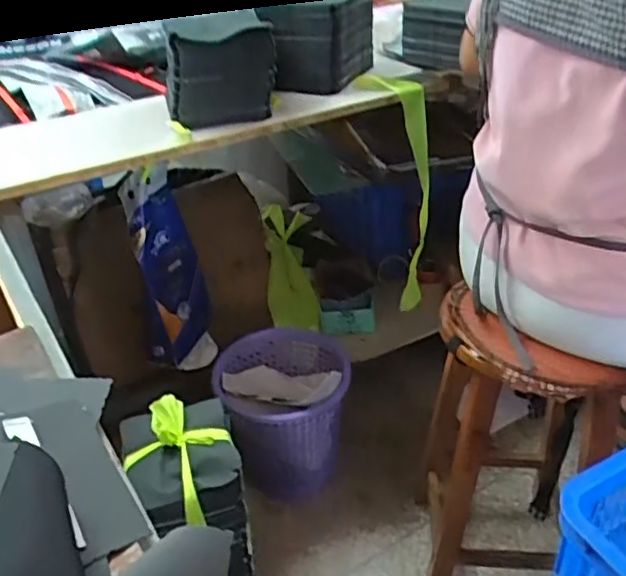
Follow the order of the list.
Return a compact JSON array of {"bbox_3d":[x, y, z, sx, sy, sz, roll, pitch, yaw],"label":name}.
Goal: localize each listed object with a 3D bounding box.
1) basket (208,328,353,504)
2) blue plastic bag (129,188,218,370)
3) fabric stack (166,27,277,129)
[{"bbox_3d":[-0.065,0.243,1.385,0.294,0.296,0.261,-4,34,-1],"label":"basket"},{"bbox_3d":[-0.302,-0.019,1.445,0.049,0.404,0.214,2,21,23],"label":"blue plastic bag"},{"bbox_3d":[-0.176,-0.411,1.260,0.213,0.194,0.060,-9,53,-11],"label":"fabric stack"}]

